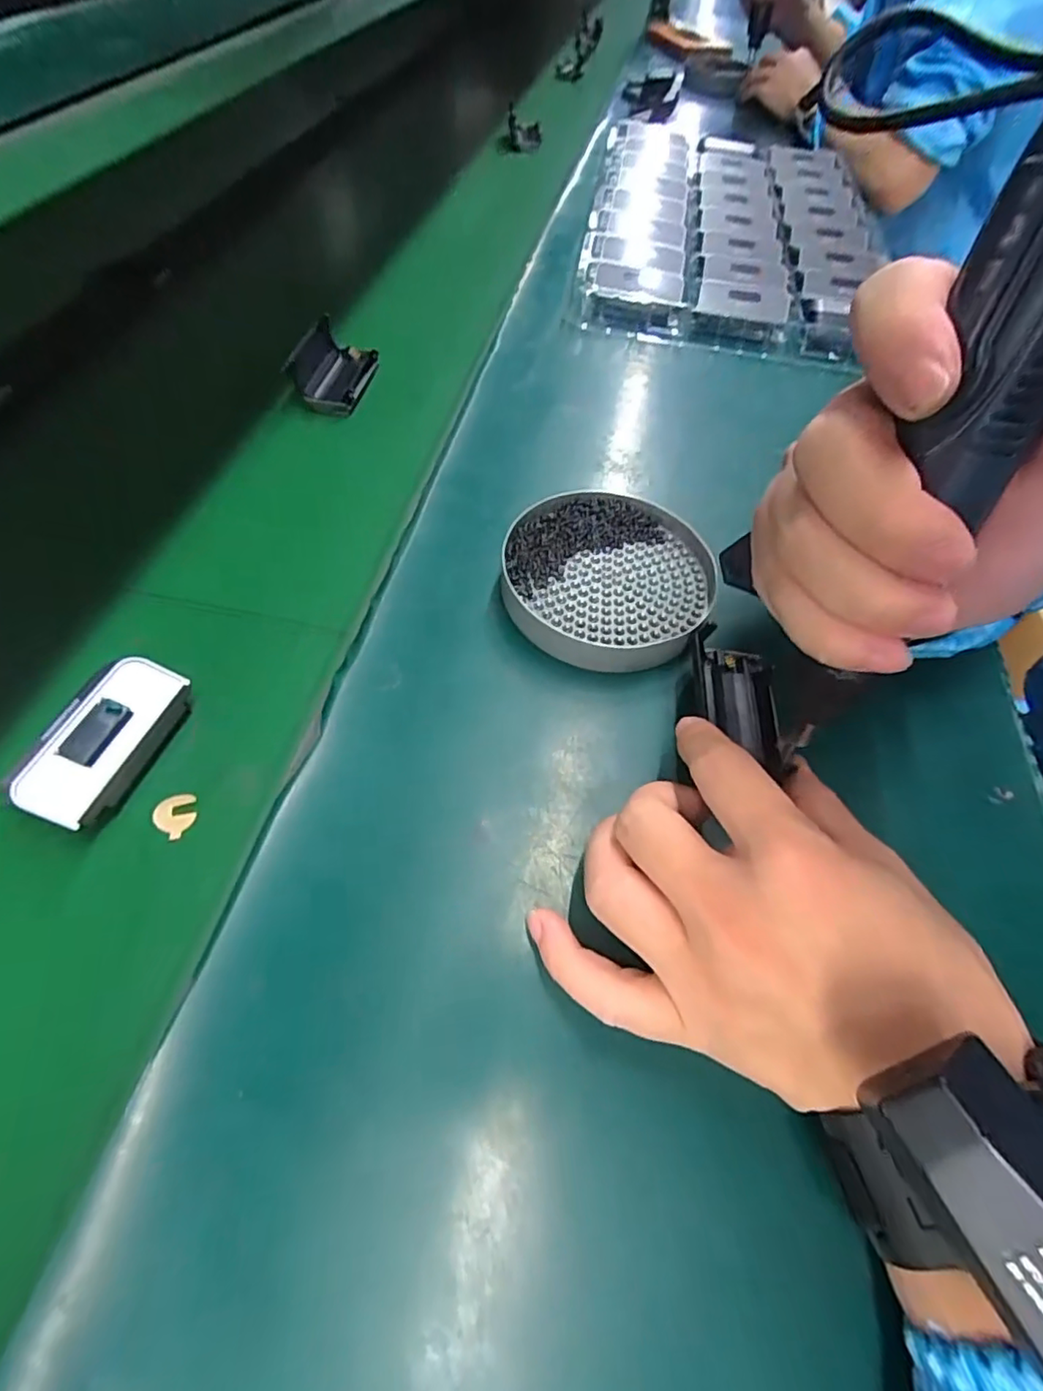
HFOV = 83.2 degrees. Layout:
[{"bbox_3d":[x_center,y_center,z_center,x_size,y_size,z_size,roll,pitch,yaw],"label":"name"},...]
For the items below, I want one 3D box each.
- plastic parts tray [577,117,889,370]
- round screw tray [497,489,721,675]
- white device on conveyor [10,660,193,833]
[{"bbox_3d":[0.212,-0.487,0.605,0.273,0.038,0.466,10,57,3],"label":"plastic parts tray"},{"bbox_3d":[0.048,-0.063,0.320,0.114,0.022,0.114,2,56,-2],"label":"round screw tray"},{"bbox_3d":[-0.176,0.021,0.252,0.035,0.028,0.074,12,57,5],"label":"white device on conveyor"}]

